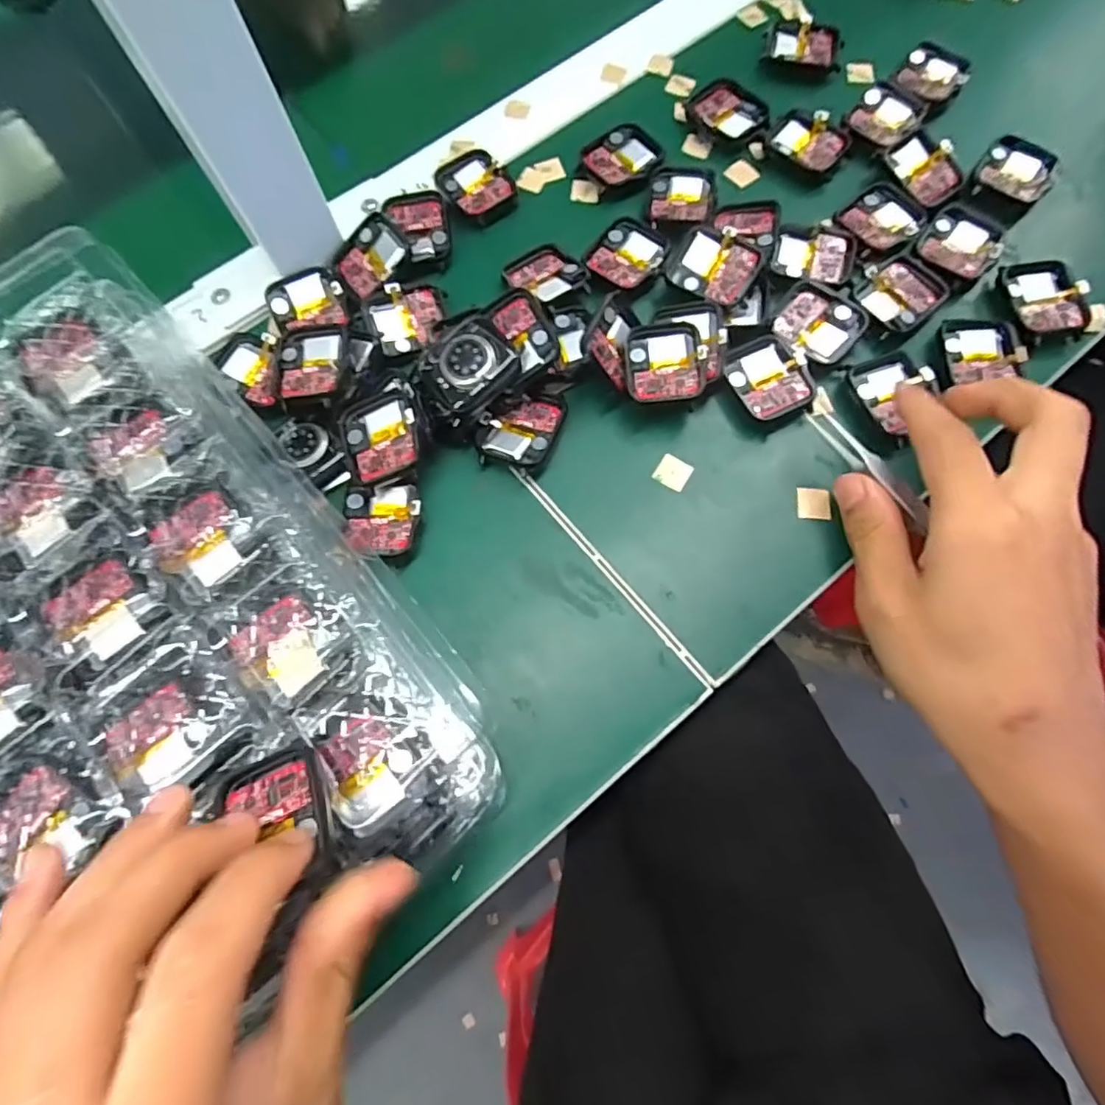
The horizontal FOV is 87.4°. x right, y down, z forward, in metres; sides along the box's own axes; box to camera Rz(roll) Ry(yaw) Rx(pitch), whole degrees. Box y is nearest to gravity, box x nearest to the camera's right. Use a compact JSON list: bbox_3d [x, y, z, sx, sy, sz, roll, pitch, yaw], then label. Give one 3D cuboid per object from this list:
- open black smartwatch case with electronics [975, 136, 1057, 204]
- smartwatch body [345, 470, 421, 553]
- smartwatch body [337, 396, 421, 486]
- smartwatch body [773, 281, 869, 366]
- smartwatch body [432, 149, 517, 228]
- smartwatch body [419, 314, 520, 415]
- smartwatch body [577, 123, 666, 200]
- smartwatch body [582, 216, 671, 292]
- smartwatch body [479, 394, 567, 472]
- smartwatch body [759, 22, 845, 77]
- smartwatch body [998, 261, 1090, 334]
[{"bbox_3d":[0.262,-0.216,0.324,0.038,0.008,0.039,38,78,12],"label":"open black smartwatch case with electronics"},{"bbox_3d":[-0.080,-0.018,0.272,0.036,0.009,0.038,-14,73,-2],"label":"smartwatch body"},{"bbox_3d":[-0.081,-0.055,0.273,0.038,0.007,0.041,-19,71,11],"label":"smartwatch body"},{"bbox_3d":[0.137,-0.118,0.297,0.042,0.012,0.039,34,77,12],"label":"smartwatch body"},{"bbox_3d":[-0.043,-0.210,0.332,0.036,0.007,0.049,-29,74,-7],"label":"smartwatch body"},{"bbox_3d":[-0.040,-0.088,0.268,0.043,0.007,0.033,-38,90,2],"label":"smartwatch body"},{"bbox_3d":[0.040,-0.227,0.333,0.042,0.008,0.042,-39,75,-10],"label":"smartwatch body"},{"bbox_3d":[0.042,-0.162,0.314,0.039,0.007,0.042,32,76,11],"label":"smartwatch body"},{"bbox_3d":[-0.014,-0.061,0.286,0.033,0.009,0.042,24,75,9],"label":"smartwatch body"},{"bbox_3d":[0.155,-0.311,0.356,0.046,0.008,0.037,11,73,6],"label":"smartwatch body"},{"bbox_3d":[0.252,-0.134,0.299,0.036,0.012,0.046,-13,73,-2],"label":"smartwatch body"}]

